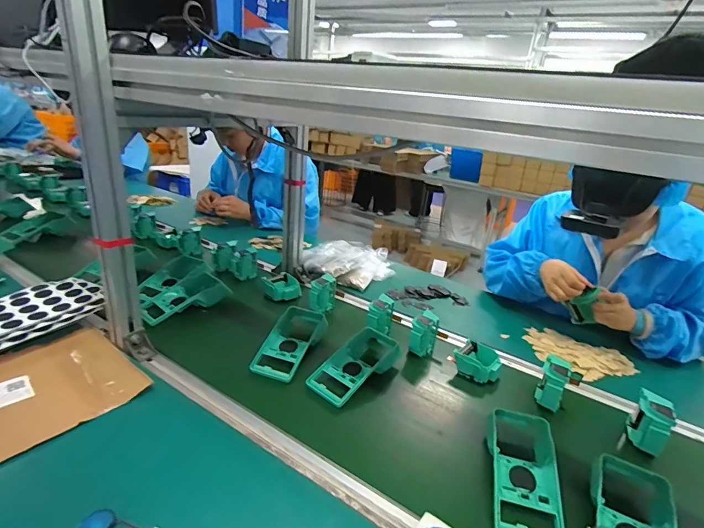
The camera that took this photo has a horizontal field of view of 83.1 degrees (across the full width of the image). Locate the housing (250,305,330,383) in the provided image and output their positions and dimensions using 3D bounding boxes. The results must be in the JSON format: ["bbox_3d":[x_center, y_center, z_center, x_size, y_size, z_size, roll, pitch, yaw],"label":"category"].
[{"bbox_3d":[-0.111,0.145,0.770,0.094,0.049,0.210,12,25,17],"label":"housing"}]

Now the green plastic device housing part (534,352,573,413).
[{"bbox_3d":[0.349,0.211,0.692,0.044,0.076,0.064,19,27,29],"label":"green plastic device housing part"}]

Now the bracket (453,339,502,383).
[{"bbox_3d":[0.242,0.190,0.763,0.083,0.039,0.081,22,29,35],"label":"bracket"}]

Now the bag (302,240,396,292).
[{"bbox_3d":[-0.006,-0.005,1.104,0.263,0.088,0.198,3,24,-4],"label":"bag"}]

